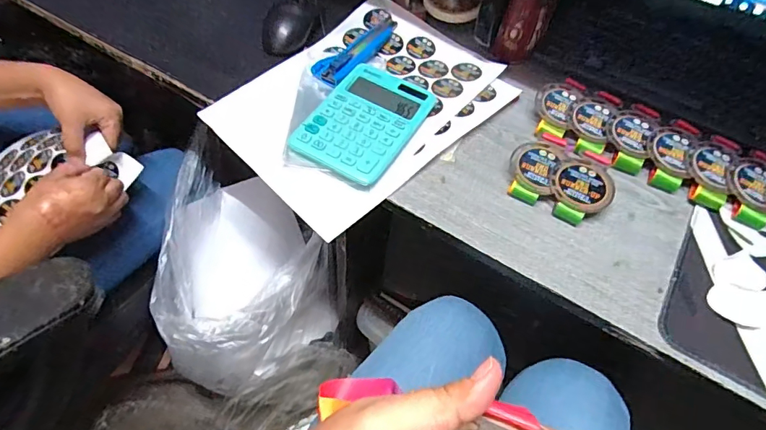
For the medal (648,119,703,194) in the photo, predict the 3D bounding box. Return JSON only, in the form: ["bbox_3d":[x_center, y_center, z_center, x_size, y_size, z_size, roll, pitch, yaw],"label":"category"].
[{"bbox_3d":[0.307,-0.065,0.499,0.045,0.025,0.083,29,58,15],"label":"medal"}]

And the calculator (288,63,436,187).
[{"bbox_3d":[-0.018,-0.101,0.499,0.101,0.017,0.149,26,58,14],"label":"calculator"}]

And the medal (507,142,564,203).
[{"bbox_3d":[0.154,-0.045,0.481,0.046,0.020,0.070,22,57,11],"label":"medal"}]

